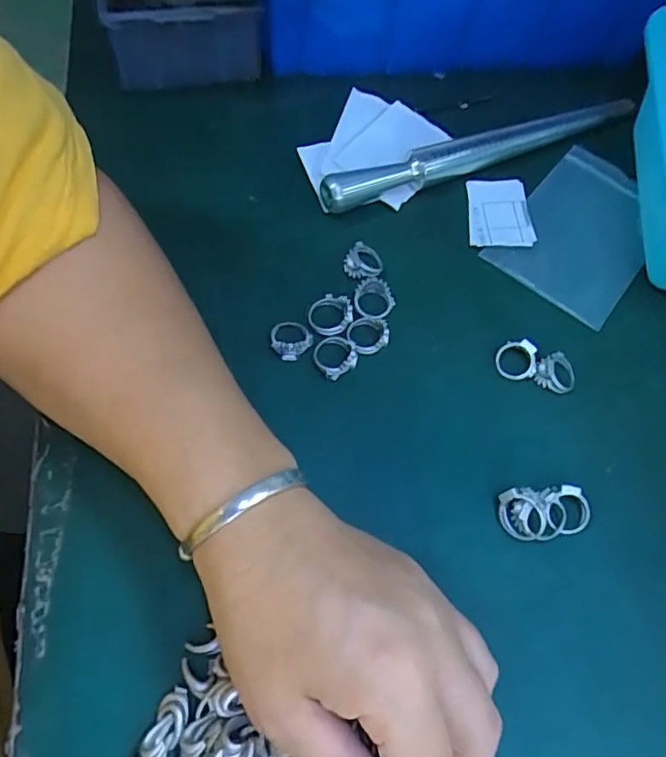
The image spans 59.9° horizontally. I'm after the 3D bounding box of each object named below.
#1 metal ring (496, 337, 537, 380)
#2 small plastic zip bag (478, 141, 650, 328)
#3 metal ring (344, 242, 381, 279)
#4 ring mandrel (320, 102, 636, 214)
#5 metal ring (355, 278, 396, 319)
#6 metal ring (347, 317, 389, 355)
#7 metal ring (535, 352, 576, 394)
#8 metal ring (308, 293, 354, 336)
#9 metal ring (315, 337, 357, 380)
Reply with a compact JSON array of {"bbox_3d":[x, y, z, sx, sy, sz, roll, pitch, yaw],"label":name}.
[{"bbox_3d":[0.097,-0.010,0.308,0.020,0.005,0.022,0,89,18],"label":"metal ring"},{"bbox_3d":[0.155,-0.092,0.353,0.078,0.005,0.121,37,65,13],"label":"small plastic zip bag"},{"bbox_3d":[0.018,-0.066,0.328,0.021,0.005,0.022,2,63,-4],"label":"metal ring"},{"bbox_3d":[0.099,-0.145,0.367,0.226,0.023,0.018,-20,66,-15],"label":"ring mandrel"},{"bbox_3d":[0.023,-0.044,0.319,0.022,0.005,0.024,2,63,-4],"label":"metal ring"},{"bbox_3d":[0.020,-0.025,0.308,0.022,0.008,0.021,2,63,-4],"label":"metal ring"},{"bbox_3d":[0.119,-0.003,0.307,0.021,0.006,0.021,2,63,-4],"label":"metal ring"},{"bbox_3d":[-0.001,-0.035,0.312,0.023,0.007,0.024,2,63,-4],"label":"metal ring"},{"bbox_3d":[0.001,-0.012,0.303,0.021,0.009,0.022,2,63,-4],"label":"metal ring"}]

